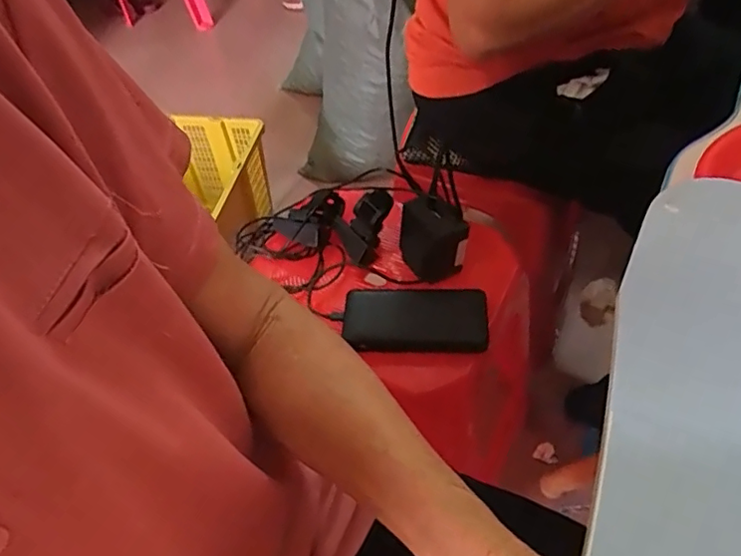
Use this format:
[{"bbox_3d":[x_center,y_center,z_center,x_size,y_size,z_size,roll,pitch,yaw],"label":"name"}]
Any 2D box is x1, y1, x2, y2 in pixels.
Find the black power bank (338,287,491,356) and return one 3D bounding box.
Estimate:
[{"bbox_3d":[0.049,0.047,0.651,0.157,0.010,0.070,0,79,13],"label":"black power bank"}]

